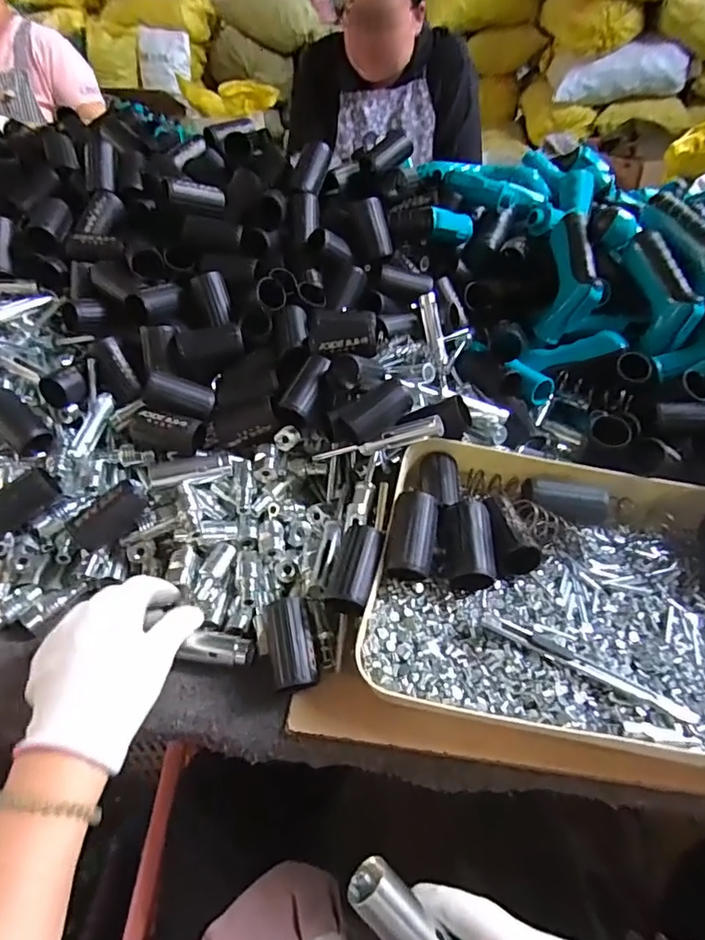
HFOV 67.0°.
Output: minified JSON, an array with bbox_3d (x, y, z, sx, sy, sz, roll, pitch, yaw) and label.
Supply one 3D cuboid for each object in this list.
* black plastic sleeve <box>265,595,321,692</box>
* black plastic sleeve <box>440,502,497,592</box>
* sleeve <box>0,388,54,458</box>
[{"bbox_3d":[-0.045,0.128,0.390,0.032,0.030,0.060,-7,62,-11],"label":"black plastic sleeve"},{"bbox_3d":[0.089,0.061,0.406,0.037,0.033,0.068,-6,56,8],"label":"black plastic sleeve"},{"bbox_3d":[-0.314,-0.043,0.496,0.032,0.034,0.071,-39,90,-35],"label":"sleeve"}]

